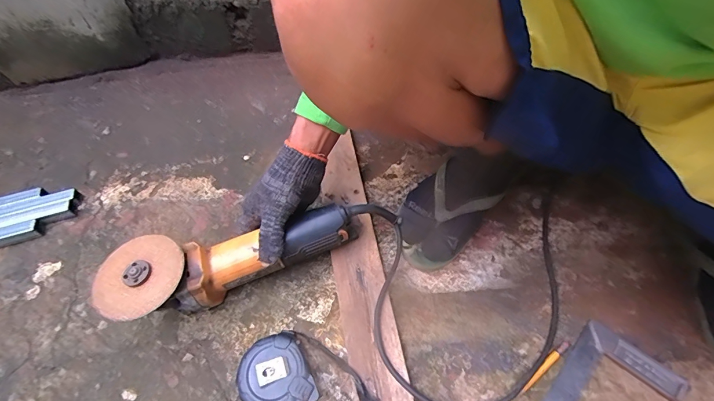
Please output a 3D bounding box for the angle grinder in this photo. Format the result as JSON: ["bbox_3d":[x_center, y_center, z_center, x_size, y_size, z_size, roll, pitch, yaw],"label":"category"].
[{"bbox_3d":[-0.146,0.071,0.449,0.288,0.072,0.088,-15,56,-14],"label":"angle grinder"}]

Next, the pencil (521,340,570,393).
[{"bbox_3d":[0.209,0.182,0.405,0.078,0.005,0.009,-34,60,-18],"label":"pencil"}]

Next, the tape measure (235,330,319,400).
[{"bbox_3d":[-0.087,0.196,0.401,0.073,0.037,0.081,-31,59,-17],"label":"tape measure"}]

